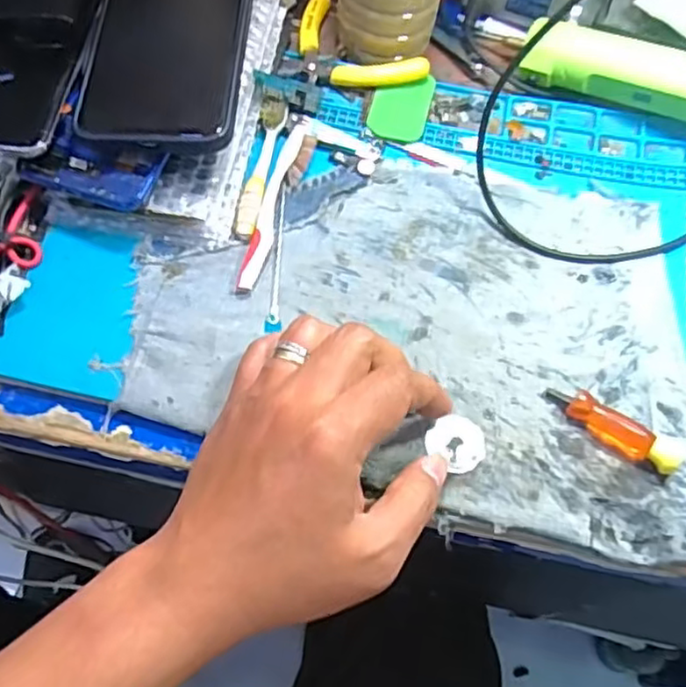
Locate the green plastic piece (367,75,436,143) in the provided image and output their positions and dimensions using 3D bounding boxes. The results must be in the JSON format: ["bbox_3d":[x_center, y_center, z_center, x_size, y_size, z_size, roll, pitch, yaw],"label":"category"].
[{"bbox_3d":[0.035,-0.143,0.401,0.034,0.004,0.047,13,64,2],"label":"green plastic piece"}]

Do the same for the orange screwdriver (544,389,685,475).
[{"bbox_3d":[0.130,0.040,0.321,0.065,0.014,0.015,32,71,25],"label":"orange screwdriver"}]

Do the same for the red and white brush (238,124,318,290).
[{"bbox_3d":[-0.037,-0.078,0.368,0.016,0.006,0.108,16,64,4],"label":"red and white brush"}]

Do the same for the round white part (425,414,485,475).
[{"bbox_3d":[0.056,0.048,0.322,0.028,0.005,0.026,1,70,-2],"label":"round white part"}]

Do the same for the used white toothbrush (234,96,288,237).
[{"bbox_3d":[-0.046,-0.101,0.379,0.013,0.010,0.091,11,64,1],"label":"used white toothbrush"}]

